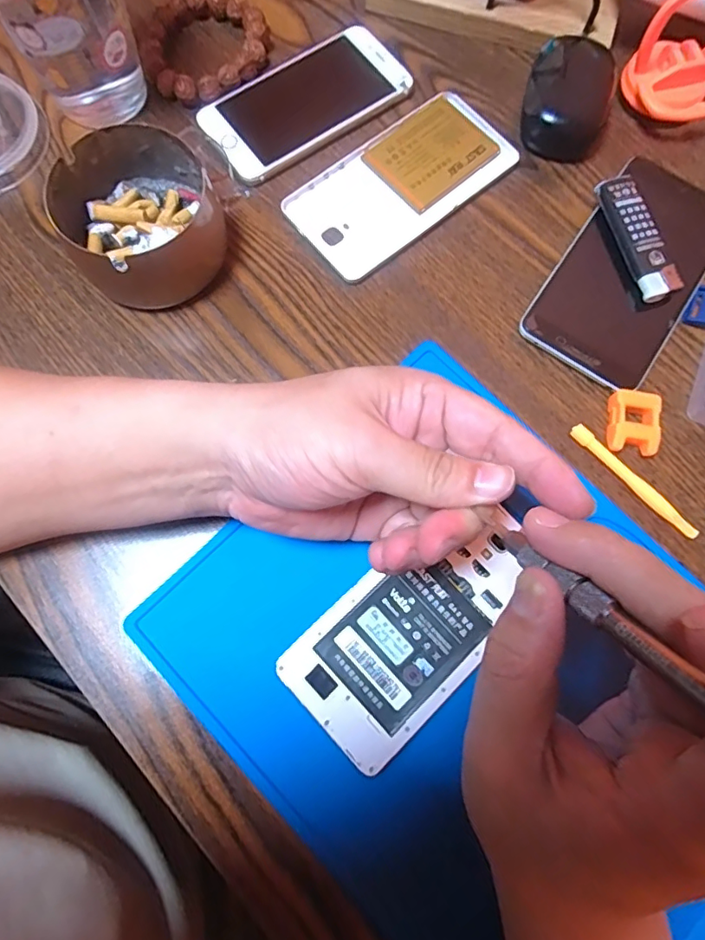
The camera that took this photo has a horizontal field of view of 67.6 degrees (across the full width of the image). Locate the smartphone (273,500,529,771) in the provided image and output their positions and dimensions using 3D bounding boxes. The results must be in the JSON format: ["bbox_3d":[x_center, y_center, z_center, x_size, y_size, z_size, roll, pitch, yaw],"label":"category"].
[{"bbox_3d":[0.034,0.077,0.268,0.136,0.012,0.069,-42,81,-10],"label":"smartphone"}]

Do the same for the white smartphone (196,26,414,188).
[{"bbox_3d":[-0.031,-0.243,0.345,0.136,0.007,0.068,-35,80,-9],"label":"white smartphone"}]

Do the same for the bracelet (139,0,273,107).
[{"bbox_3d":[-0.098,-0.284,0.351,0.085,0.017,0.081,0,76,-1],"label":"bracelet"}]

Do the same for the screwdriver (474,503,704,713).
[{"bbox_3d":[0.069,0.039,0.149,0.008,0.005,0.084,-32,36,-8],"label":"screwdriver"}]

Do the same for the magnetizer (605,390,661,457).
[{"bbox_3d":[0.157,-0.026,0.295,0.026,0.013,0.034,10,77,1],"label":"magnetizer"}]

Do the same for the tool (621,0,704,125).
[{"bbox_3d":[0.210,-0.252,0.324,0.061,0.068,0.045,-8,77,-3],"label":"tool"}]

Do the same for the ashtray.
[{"bbox_3d":[-0.121,-0.142,0.301,0.088,0.046,0.081,0,76,-1],"label":"ashtray"}]

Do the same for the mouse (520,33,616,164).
[{"bbox_3d":[0.140,-0.246,0.342,0.051,0.028,0.082,15,77,2],"label":"mouse"}]

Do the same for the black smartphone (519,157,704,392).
[{"bbox_3d":[0.170,-0.122,0.316,0.076,0.013,0.149,35,79,8],"label":"black smartphone"}]

